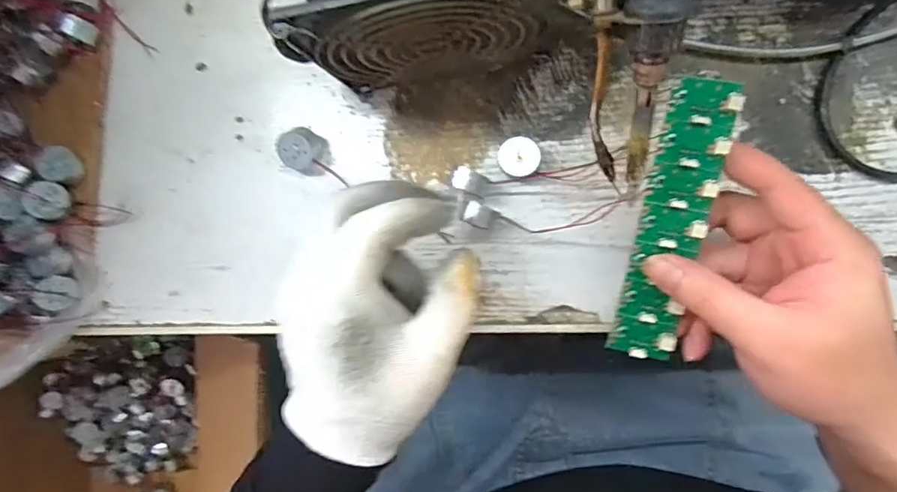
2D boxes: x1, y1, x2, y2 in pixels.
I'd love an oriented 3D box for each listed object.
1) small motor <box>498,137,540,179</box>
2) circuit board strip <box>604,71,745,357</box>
[{"bbox_3d":[0.042,-0.052,0.312,0.024,0.013,0.023,0,91,8],"label":"small motor"},{"bbox_3d":[0.109,-0.009,0.256,0.030,0.005,0.136,13,106,15],"label":"circuit board strip"}]

